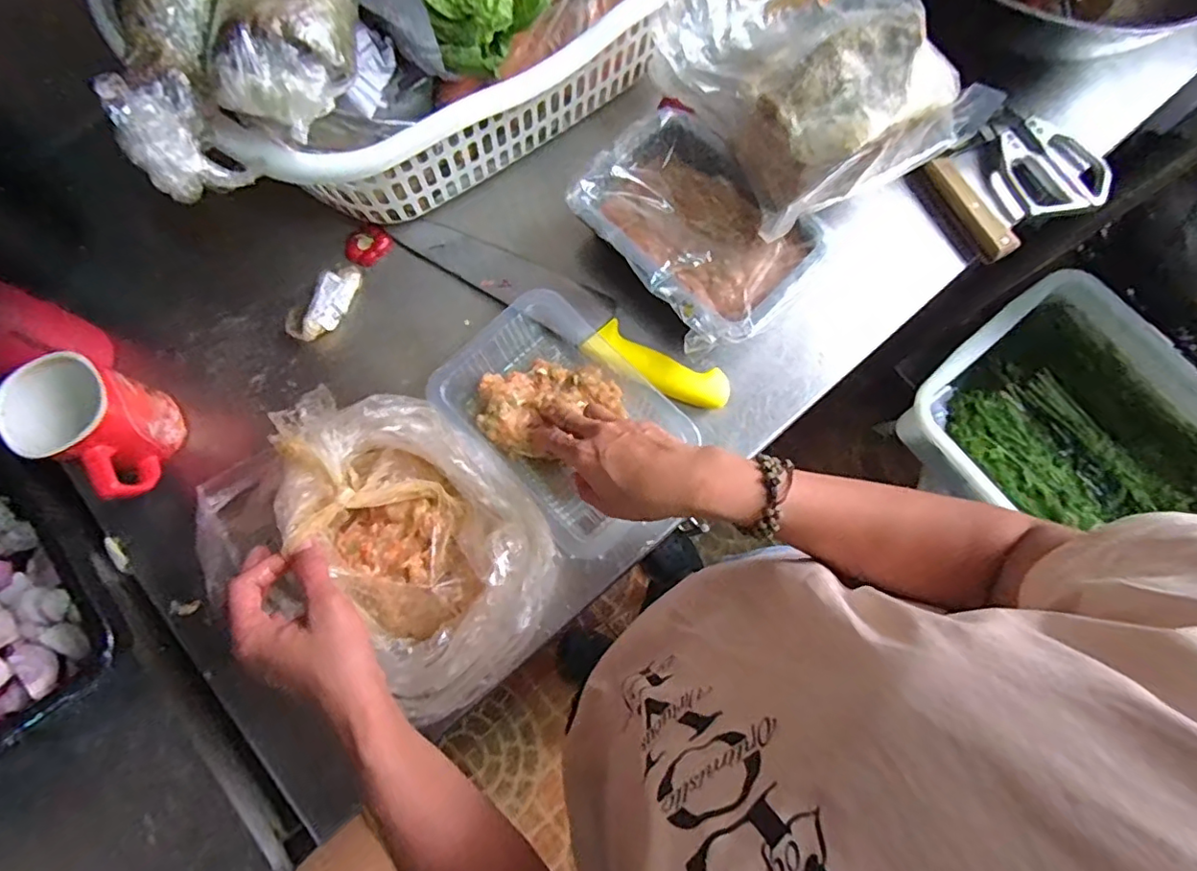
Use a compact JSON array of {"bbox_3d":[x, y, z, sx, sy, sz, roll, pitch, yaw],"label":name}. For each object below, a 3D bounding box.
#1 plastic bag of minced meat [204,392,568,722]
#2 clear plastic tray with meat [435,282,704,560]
[{"bbox_3d":[-0.143,0.071,0.411,0.232,0.098,0.168,38,80,7],"label":"plastic bag of minced meat"},{"bbox_3d":[-0.027,-0.014,0.478,0.139,0.044,0.201,-41,81,-9],"label":"clear plastic tray with meat"}]

